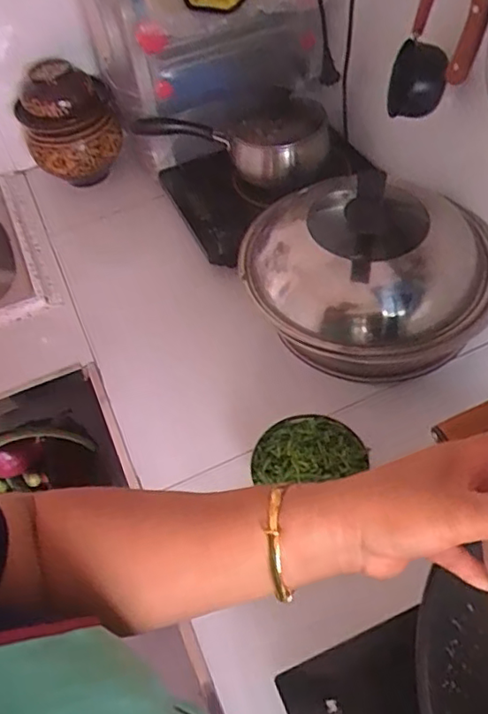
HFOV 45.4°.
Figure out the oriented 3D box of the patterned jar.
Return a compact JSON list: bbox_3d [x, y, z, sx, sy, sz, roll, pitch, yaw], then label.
[{"bbox_3d":[-0.358,-0.482,1.188,0.182,0.187,0.221,-20,52,-10],"label":"patterned jar"}]

